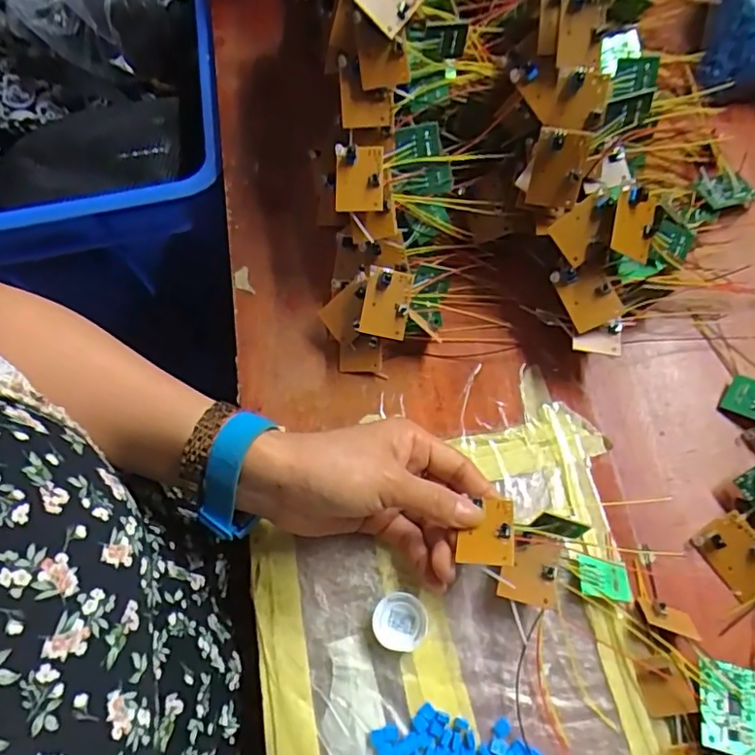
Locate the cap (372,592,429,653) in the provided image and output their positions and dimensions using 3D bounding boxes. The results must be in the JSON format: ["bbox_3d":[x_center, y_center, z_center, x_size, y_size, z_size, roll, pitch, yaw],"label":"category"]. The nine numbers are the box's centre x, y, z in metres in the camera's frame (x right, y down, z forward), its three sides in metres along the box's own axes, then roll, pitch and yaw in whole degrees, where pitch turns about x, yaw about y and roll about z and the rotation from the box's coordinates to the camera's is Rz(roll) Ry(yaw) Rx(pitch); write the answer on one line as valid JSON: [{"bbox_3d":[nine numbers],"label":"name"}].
[{"bbox_3d":[0.013,0.141,0.337,0.031,0.011,0.030,-1,66,3],"label":"cap"}]

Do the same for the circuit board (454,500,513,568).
[{"bbox_3d":[0.061,0.086,0.325,0.029,0.008,0.044,-1,39,15],"label":"circuit board"}]

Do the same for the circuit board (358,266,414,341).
[{"bbox_3d":[0.007,-0.050,0.392,0.033,0.014,0.045,9,94,-14],"label":"circuit board"}]

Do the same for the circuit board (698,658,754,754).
[{"bbox_3d":[0.186,0.174,0.307,0.033,0.011,0.043,12,67,8],"label":"circuit board"}]

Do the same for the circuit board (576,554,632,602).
[{"bbox_3d":[0.130,0.116,0.337,0.030,0.004,0.021,8,64,10],"label":"circuit board"}]

